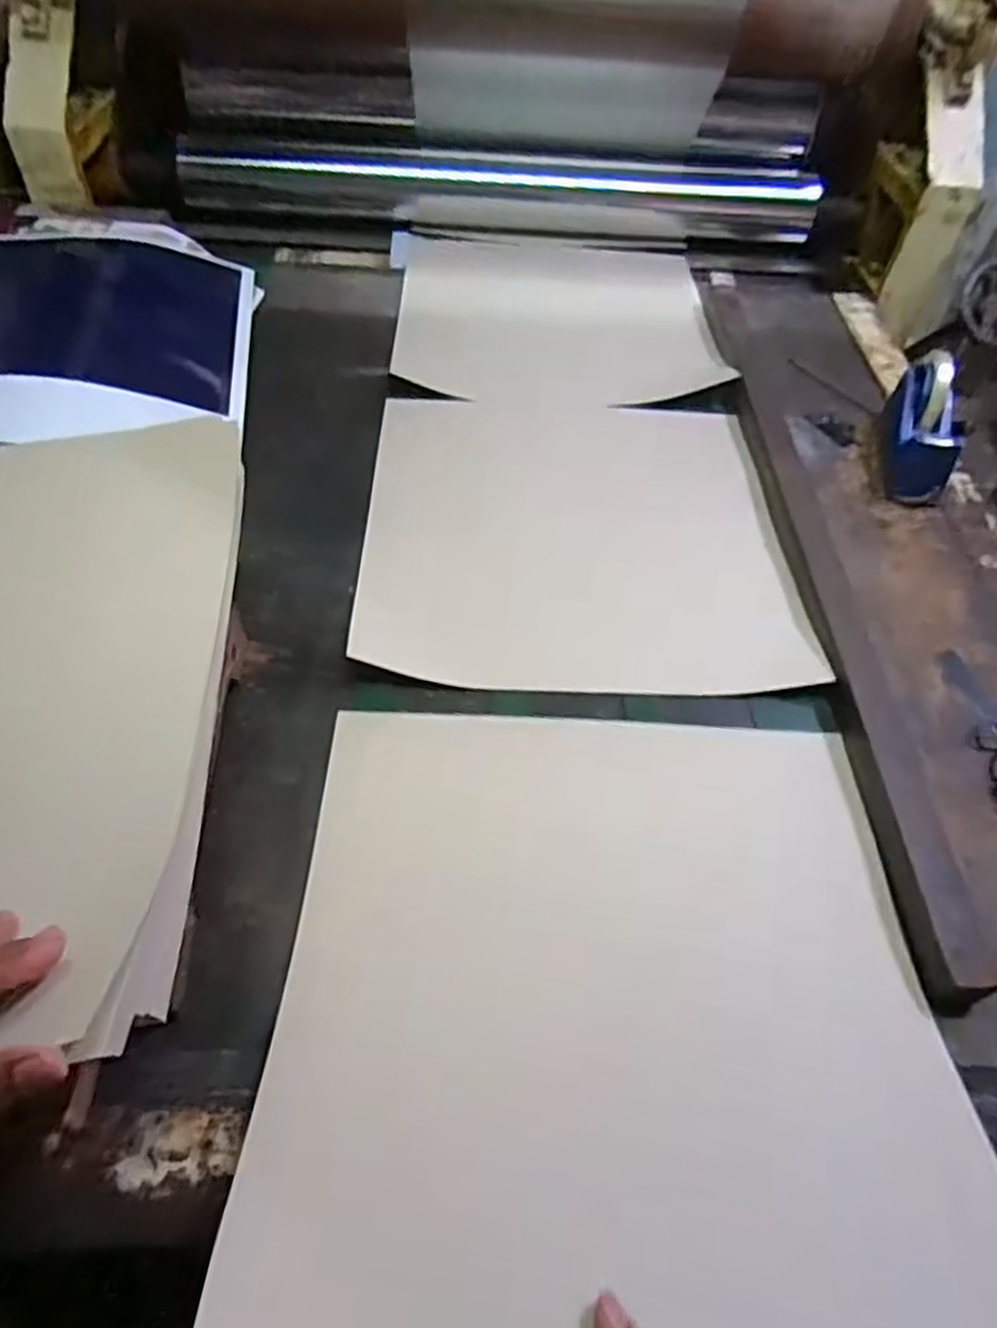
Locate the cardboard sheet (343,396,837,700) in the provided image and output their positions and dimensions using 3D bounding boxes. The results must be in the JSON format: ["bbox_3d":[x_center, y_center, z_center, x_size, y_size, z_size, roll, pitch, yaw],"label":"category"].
[{"bbox_3d":[0.080,-0.163,0.867,0.431,0.061,0.466,3,52,-2],"label":"cardboard sheet"}]

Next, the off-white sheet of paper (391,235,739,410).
[{"bbox_3d":[0.080,-0.518,1.152,0.437,0.031,0.423,1,52,-3],"label":"off-white sheet of paper"}]

